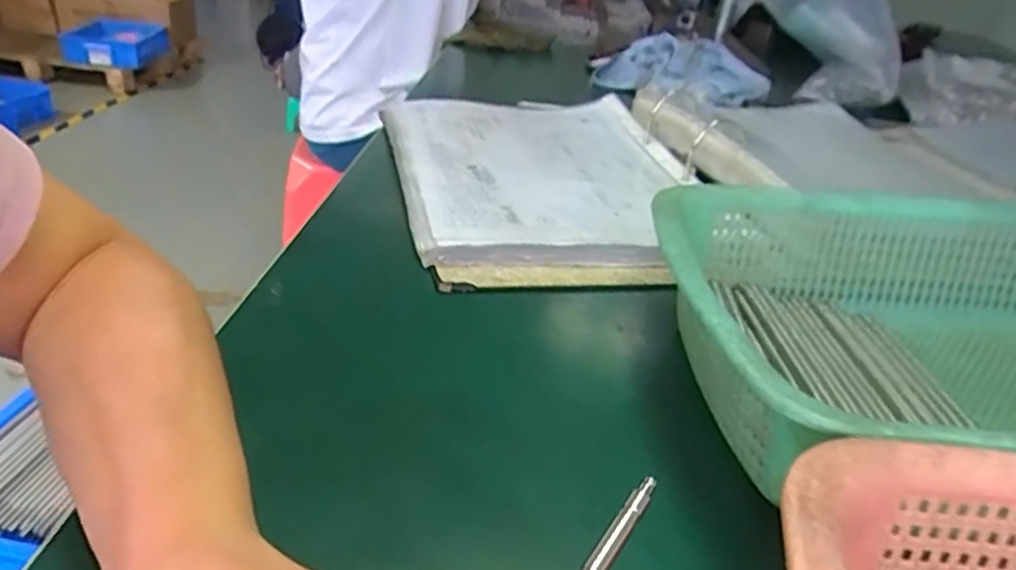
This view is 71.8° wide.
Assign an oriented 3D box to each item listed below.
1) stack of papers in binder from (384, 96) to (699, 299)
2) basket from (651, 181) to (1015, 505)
[{"bbox_3d":[0.026,-0.093,0.571,0.228,0.021,0.313,-2,35,-15],"label":"stack of papers in binder"},{"bbox_3d":[0.215,0.030,0.339,0.289,0.082,0.226,5,30,-3],"label":"basket"}]

